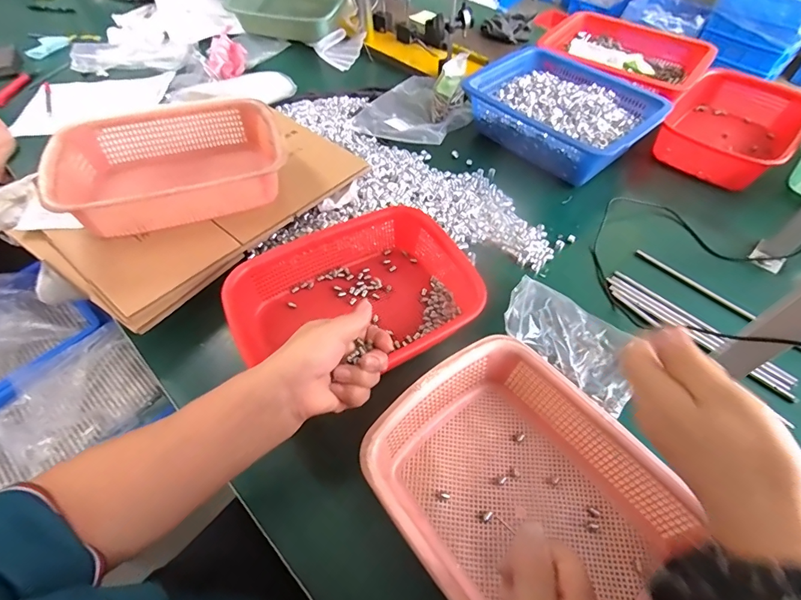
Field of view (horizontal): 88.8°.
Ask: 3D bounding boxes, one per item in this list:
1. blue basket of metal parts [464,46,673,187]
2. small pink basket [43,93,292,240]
[{"bbox_3d":[0.312,-0.357,0.784,0.249,0.104,0.311,-37,62,-24],"label":"blue basket of metal parts"},{"bbox_3d":[-0.332,-0.193,0.593,0.312,0.088,0.220,-16,56,-12],"label":"small pink basket"}]

